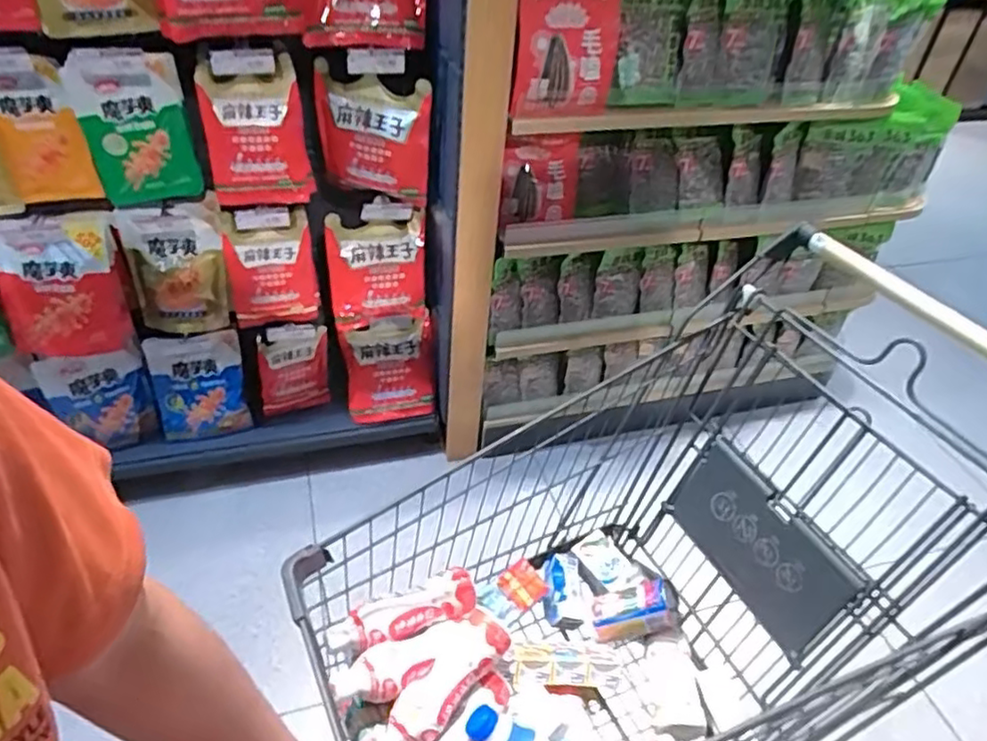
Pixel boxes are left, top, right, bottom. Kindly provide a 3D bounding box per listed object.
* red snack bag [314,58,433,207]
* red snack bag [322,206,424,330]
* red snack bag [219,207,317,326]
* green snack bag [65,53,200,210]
[{"bbox_3d":[-0.245,-0.477,1.359,0.221,0.244,0.055,13,42,10],"label":"red snack bag"},{"bbox_3d":[-0.263,-0.221,1.521,0.211,0.260,0.058,-7,42,-13],"label":"red snack bag"},{"bbox_3d":[-0.486,-0.218,1.450,0.180,0.271,0.027,-5,42,-10],"label":"red snack bag"},{"bbox_3d":[-0.655,-0.433,1.213,0.183,0.304,0.058,-5,49,-9],"label":"green snack bag"}]

